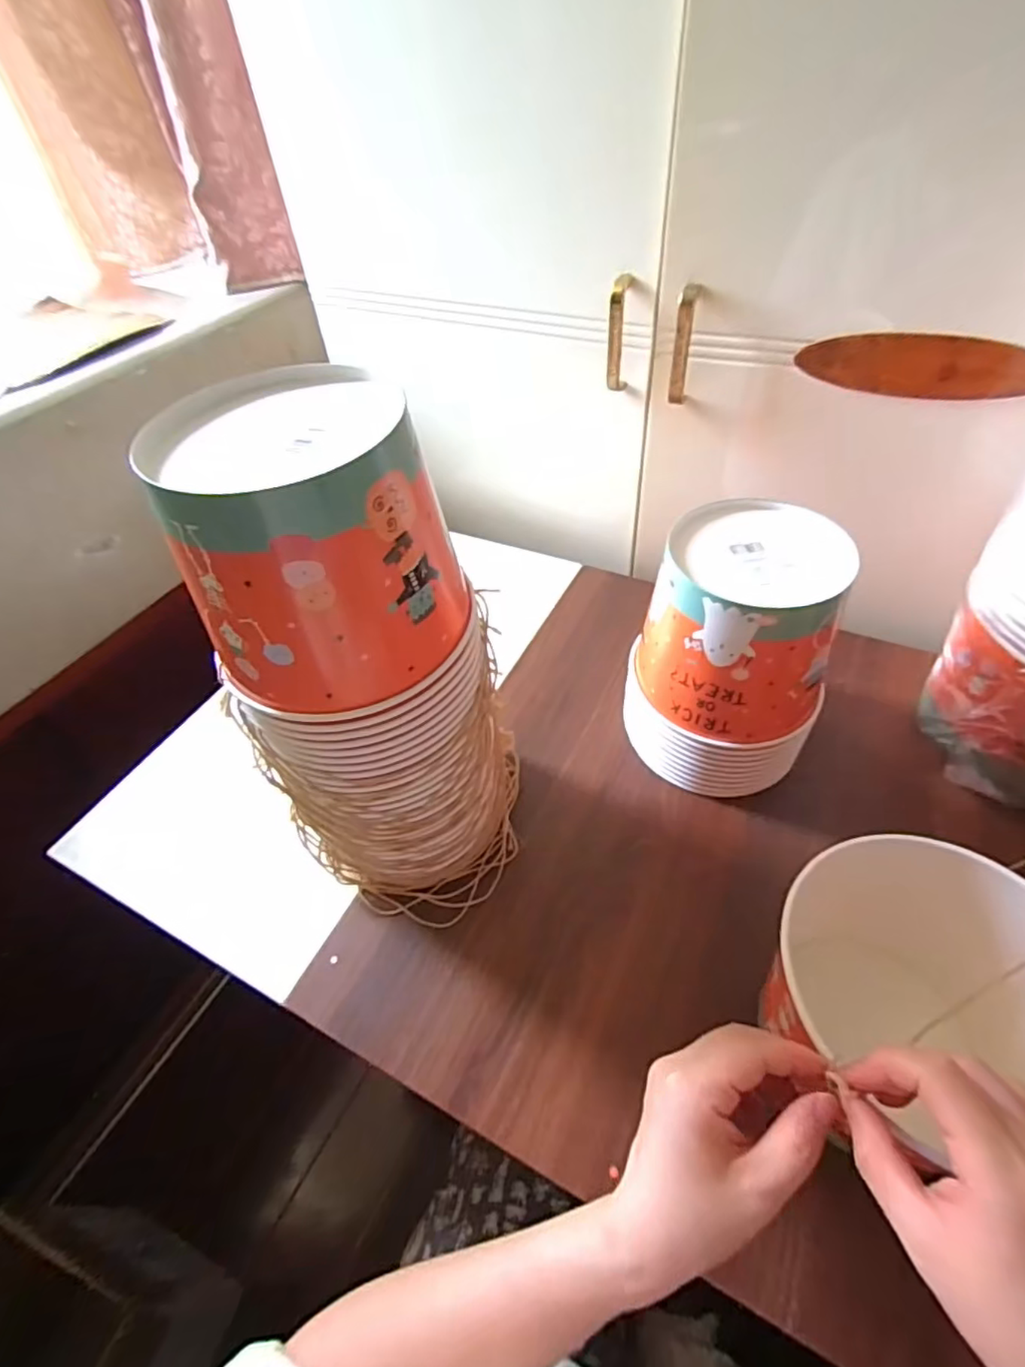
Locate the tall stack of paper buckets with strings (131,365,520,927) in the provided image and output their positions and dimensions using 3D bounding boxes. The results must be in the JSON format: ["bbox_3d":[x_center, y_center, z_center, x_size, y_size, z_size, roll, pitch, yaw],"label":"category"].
[{"bbox_3d":[-0.093,0.006,0.403,0.164,0.346,0.167,-10,48,-4],"label":"tall stack of paper buckets with strings"}]

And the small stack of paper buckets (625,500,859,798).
[{"bbox_3d":[0.186,-0.020,0.502,0.146,0.205,0.149,21,53,22],"label":"small stack of paper buckets"}]

